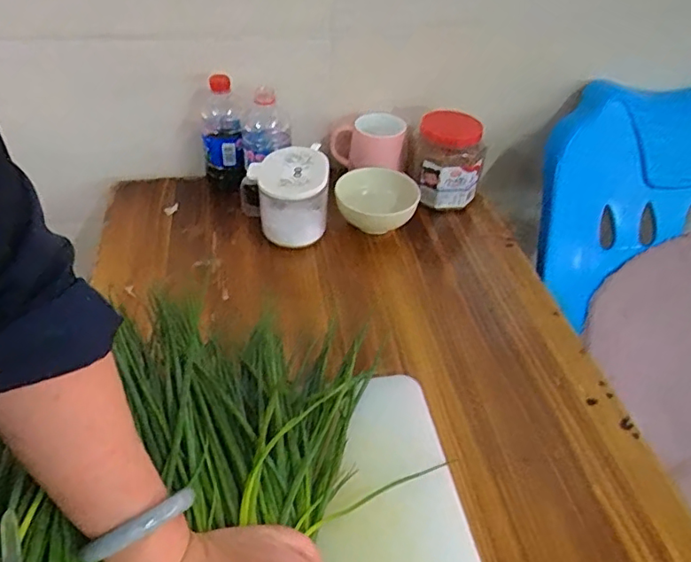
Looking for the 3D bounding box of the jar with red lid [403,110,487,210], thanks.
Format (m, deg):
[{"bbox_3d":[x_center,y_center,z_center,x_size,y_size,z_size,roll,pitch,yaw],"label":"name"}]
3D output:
[{"bbox_3d":[0.148,-0.180,0.838,0.111,0.119,0.093,12,43,9],"label":"jar with red lid"}]

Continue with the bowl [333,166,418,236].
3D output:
[{"bbox_3d":[0.044,-0.110,0.797,0.117,0.054,0.112,2,43,-2],"label":"bowl"}]

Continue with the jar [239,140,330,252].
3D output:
[{"bbox_3d":[-0.084,-0.111,0.766,0.112,0.107,0.109,2,43,-2],"label":"jar"}]

